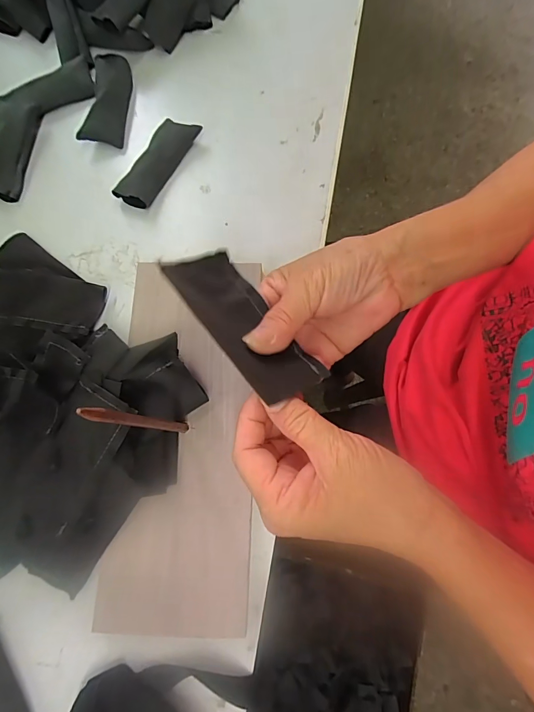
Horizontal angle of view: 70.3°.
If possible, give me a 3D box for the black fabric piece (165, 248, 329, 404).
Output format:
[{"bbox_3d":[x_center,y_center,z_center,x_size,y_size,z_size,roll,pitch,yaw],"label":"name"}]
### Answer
[{"bbox_3d":[-0.016,-0.023,0.230,0.054,0.004,0.114,-19,62,-41],"label":"black fabric piece"}]

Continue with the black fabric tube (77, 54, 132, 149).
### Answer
[{"bbox_3d":[-0.170,-0.273,0.407,0.042,0.025,0.099,5,78,3],"label":"black fabric tube"}]

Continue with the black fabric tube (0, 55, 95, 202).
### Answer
[{"bbox_3d":[-0.254,-0.250,0.409,0.070,0.020,0.178,27,79,7],"label":"black fabric tube"}]

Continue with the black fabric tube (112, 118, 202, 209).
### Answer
[{"bbox_3d":[-0.114,-0.200,0.389,0.036,0.018,0.104,30,80,7],"label":"black fabric tube"}]

